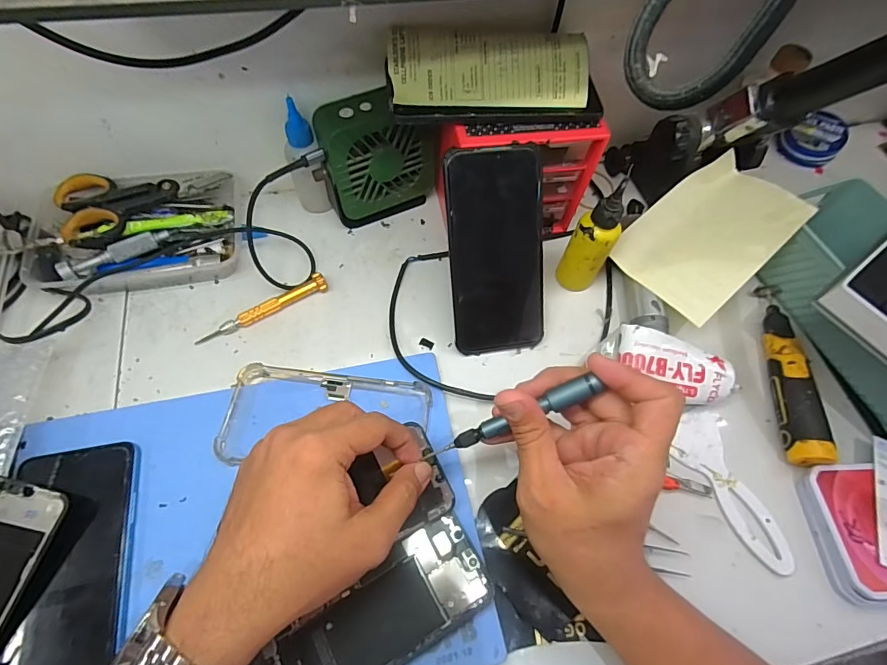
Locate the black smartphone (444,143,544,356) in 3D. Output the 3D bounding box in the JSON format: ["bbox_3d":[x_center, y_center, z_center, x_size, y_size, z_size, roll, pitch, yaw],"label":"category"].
[{"bbox_3d":[0.044,-0.062,0.369,0.076,0.165,0.007,-7,19,-8],"label":"black smartphone"}]

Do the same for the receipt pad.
[{"bbox_3d":[0.039,-0.199,0.350,0.161,0.014,0.072,-4,91,-3],"label":"receipt pad"}]

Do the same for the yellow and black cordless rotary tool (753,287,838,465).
[{"bbox_3d":[0.298,0.030,0.392,0.028,0.030,0.167,8,63,0],"label":"yellow and black cordless rotary tool"}]

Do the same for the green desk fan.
[{"bbox_3d":[-0.062,-0.155,0.415,0.097,0.112,0.045,-22,66,-14],"label":"green desk fan"}]

